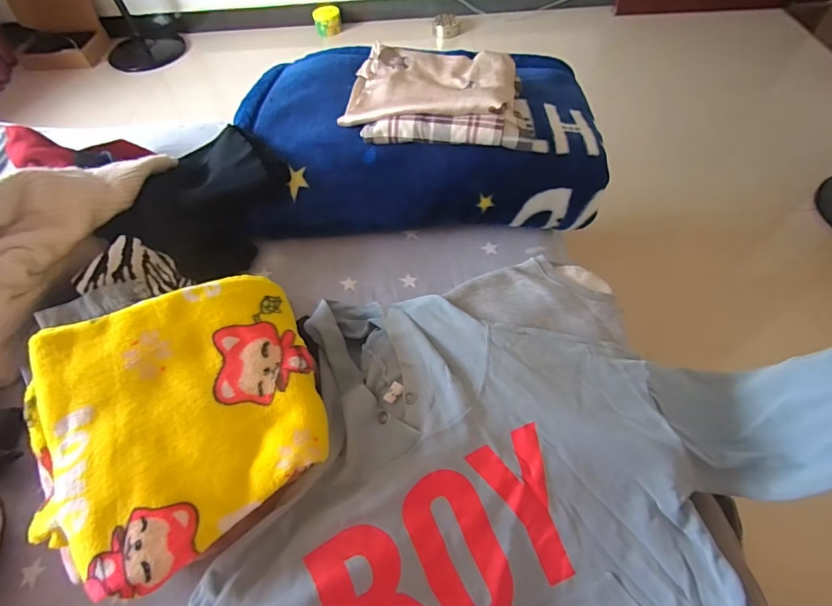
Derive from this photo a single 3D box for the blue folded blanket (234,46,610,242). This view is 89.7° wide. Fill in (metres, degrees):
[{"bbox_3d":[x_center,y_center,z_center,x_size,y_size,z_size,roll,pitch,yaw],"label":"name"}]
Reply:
[{"bbox_3d":[0.003,-0.335,0.826,0.650,0.146,0.418,0,56,3],"label":"blue folded blanket"}]

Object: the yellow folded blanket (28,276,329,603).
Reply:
[{"bbox_3d":[-0.264,0.123,0.447,0.305,0.072,0.284,-22,58,-11],"label":"yellow folded blanket"}]

